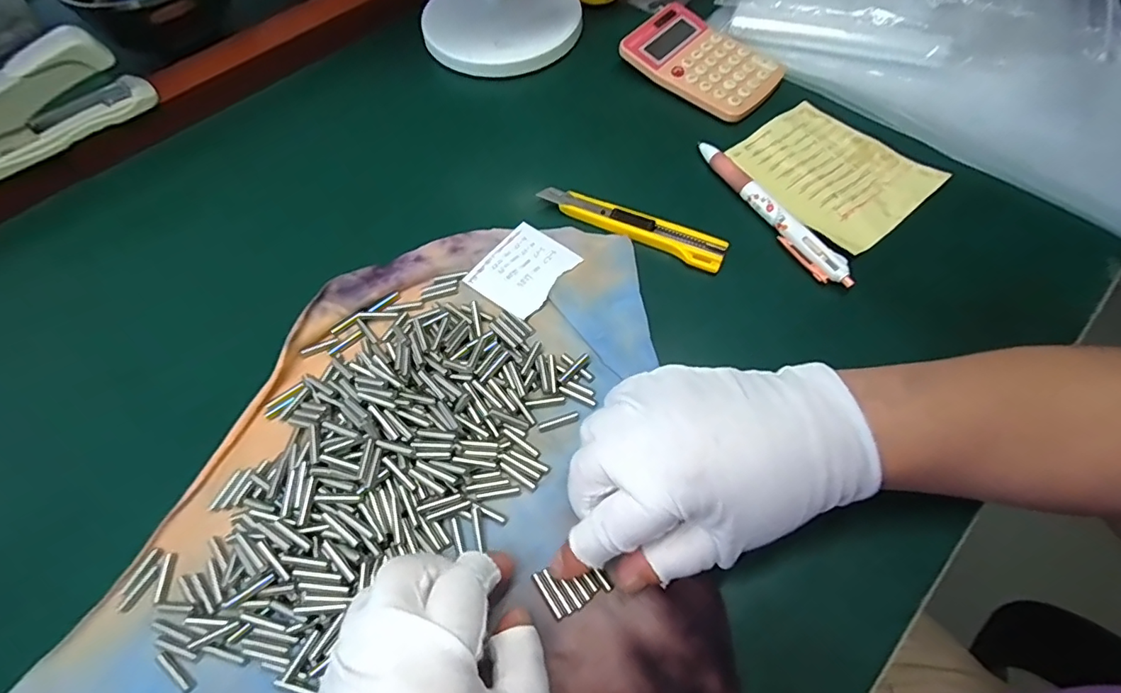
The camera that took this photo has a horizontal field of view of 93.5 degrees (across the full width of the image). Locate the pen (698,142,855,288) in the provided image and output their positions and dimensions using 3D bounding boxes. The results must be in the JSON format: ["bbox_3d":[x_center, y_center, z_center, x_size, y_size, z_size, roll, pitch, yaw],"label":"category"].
[{"bbox_3d":[0.137,-0.091,0.346,0.013,0.014,0.138,-27,63,-12],"label":"pen"}]

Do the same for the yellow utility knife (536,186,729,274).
[{"bbox_3d":[0.046,-0.080,0.346,0.125,0.008,0.019,24,65,15],"label":"yellow utility knife"}]

